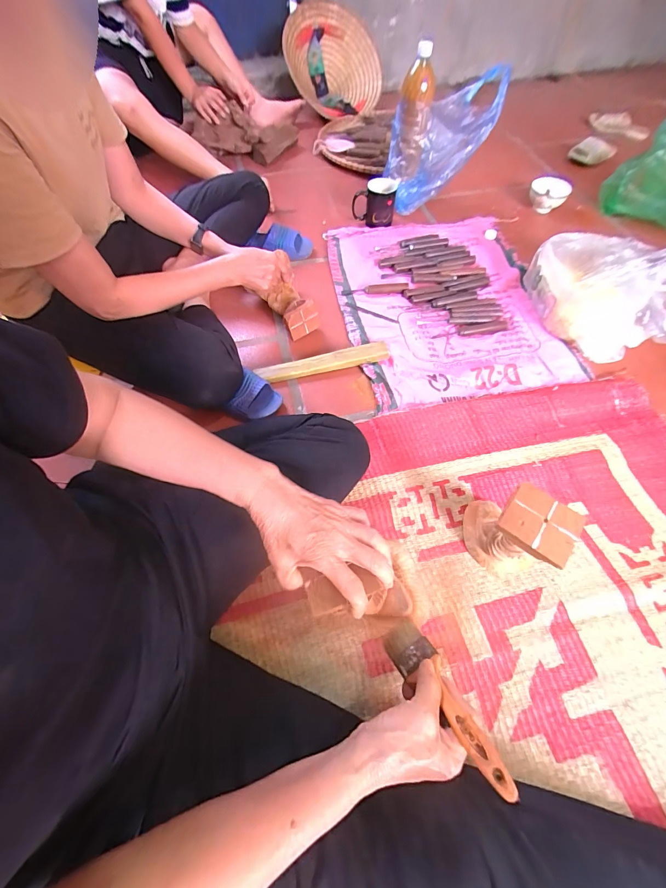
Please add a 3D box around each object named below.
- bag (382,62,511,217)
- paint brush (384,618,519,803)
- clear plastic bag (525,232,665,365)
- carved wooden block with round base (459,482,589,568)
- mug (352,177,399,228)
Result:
[{"bbox_3d":[0.284,-0.782,0.909,0.263,0.257,0.135,-7,61,-2],"label":"bag"},{"bbox_3d":[0.105,0.251,0.345,0.044,0.011,0.177,-24,20,-12],"label":"paint brush"},{"bbox_3d":[0.581,-0.331,0.718,0.237,0.142,0.272,-17,61,-8],"label":"clear plastic bag"},{"bbox_3d":[0.241,0.118,0.470,0.101,0.172,0.093,34,67,19],"label":"carved wooden block with round base"},{"bbox_3d":[0.113,-0.658,0.932,0.112,0.096,0.078,13,62,9],"label":"mug"}]

